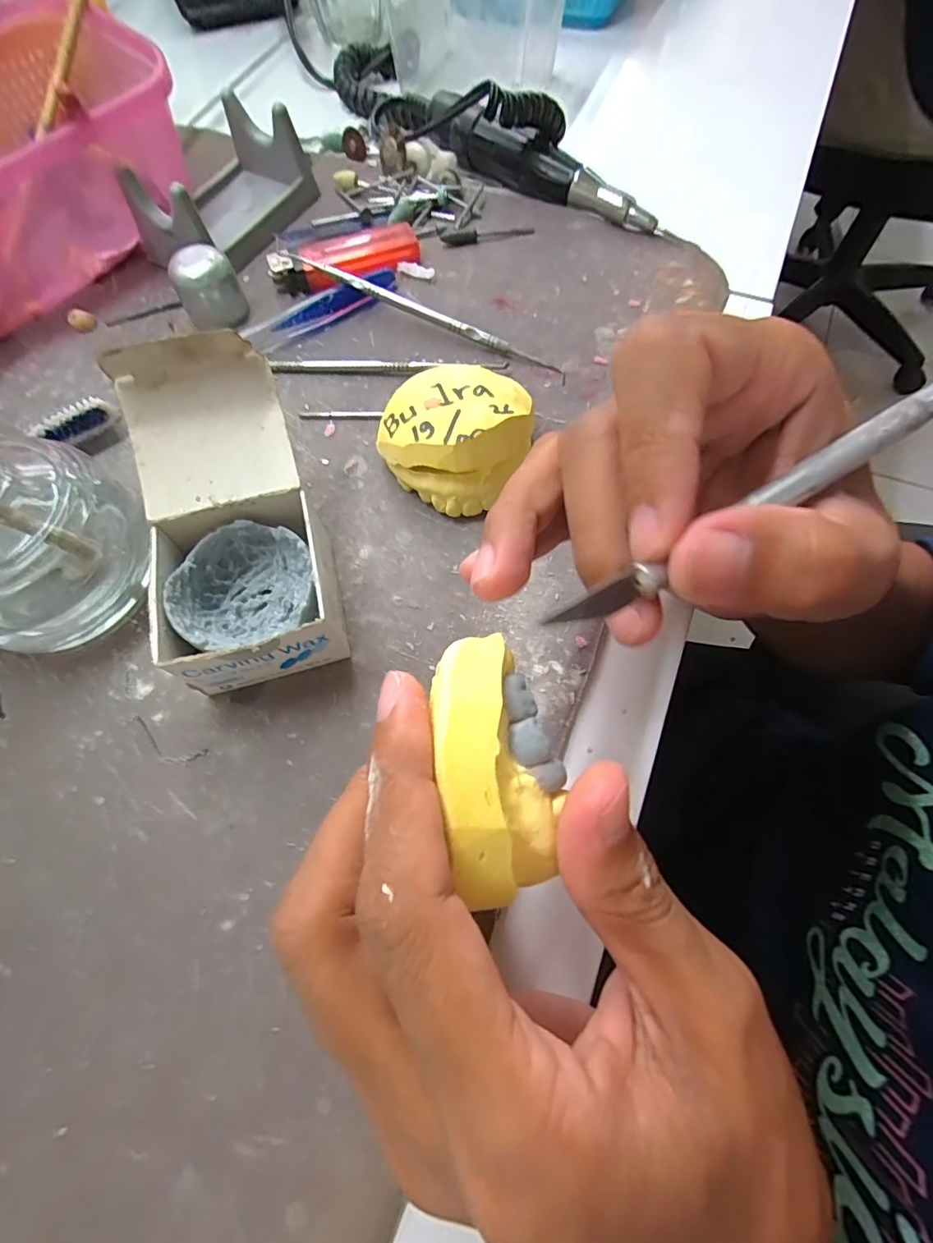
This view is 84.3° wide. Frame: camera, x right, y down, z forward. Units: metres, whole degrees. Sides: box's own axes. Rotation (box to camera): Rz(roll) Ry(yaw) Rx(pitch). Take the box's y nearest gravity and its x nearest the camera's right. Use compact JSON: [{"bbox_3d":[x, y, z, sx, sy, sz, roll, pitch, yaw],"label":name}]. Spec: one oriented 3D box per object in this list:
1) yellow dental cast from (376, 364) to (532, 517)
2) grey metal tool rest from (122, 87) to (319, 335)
[{"bbox_3d":[-0.005,-0.075,0.212,0.056,0.034,0.054,0,68,1],"label":"yellow dental cast"},{"bbox_3d":[-0.136,-0.220,0.275,0.071,0.034,0.131,16,69,8],"label":"grey metal tool rest"}]

